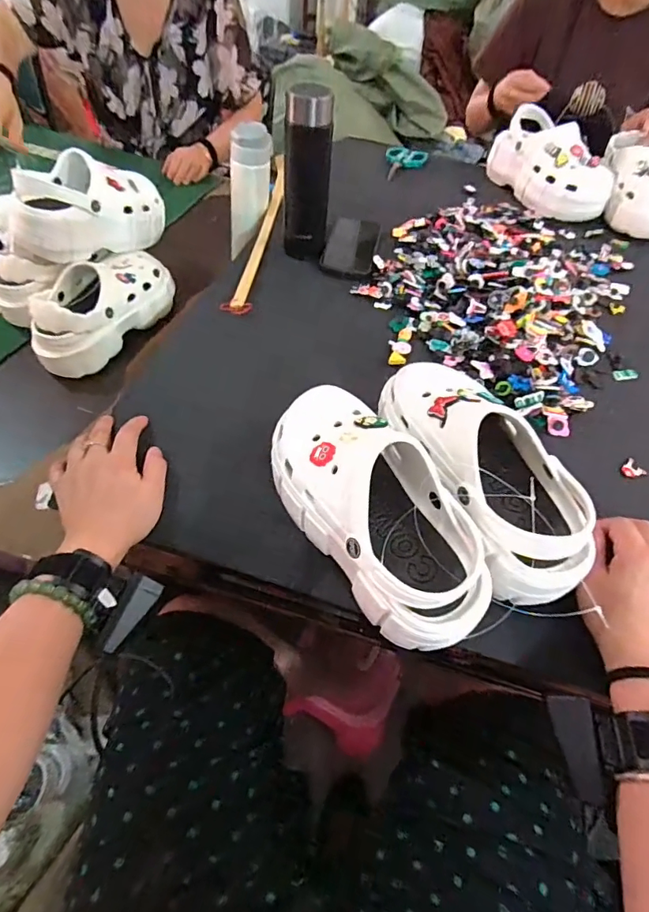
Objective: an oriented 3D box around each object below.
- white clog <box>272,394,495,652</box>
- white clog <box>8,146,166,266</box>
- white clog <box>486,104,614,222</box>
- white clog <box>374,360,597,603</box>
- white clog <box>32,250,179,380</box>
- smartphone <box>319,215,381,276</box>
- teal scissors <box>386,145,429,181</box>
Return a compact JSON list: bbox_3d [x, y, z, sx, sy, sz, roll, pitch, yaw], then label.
[{"bbox_3d":[0.040,0.036,0.403,0.108,0.091,0.241,-25,58,-21],"label":"white clog"},{"bbox_3d":[-0.353,-0.372,0.734,0.096,0.127,0.235,33,57,20],"label":"white clog"},{"bbox_3d":[0.410,-0.523,0.868,0.099,0.113,0.236,-17,55,-16],"label":"white clog"},{"bbox_3d":[0.143,-0.003,0.426,0.100,0.079,0.248,-19,60,-18],"label":"white clog"},{"bbox_3d":[-0.334,-0.234,0.727,0.106,0.088,0.259,27,55,16],"label":"white clog"},{"bbox_3d":[0.045,-0.341,0.775,0.080,0.013,0.172,12,53,5],"label":"smartphone"},{"bbox_3d":[0.165,-0.594,0.969,0.085,0.017,0.145,10,52,4],"label":"teal scissors"}]

